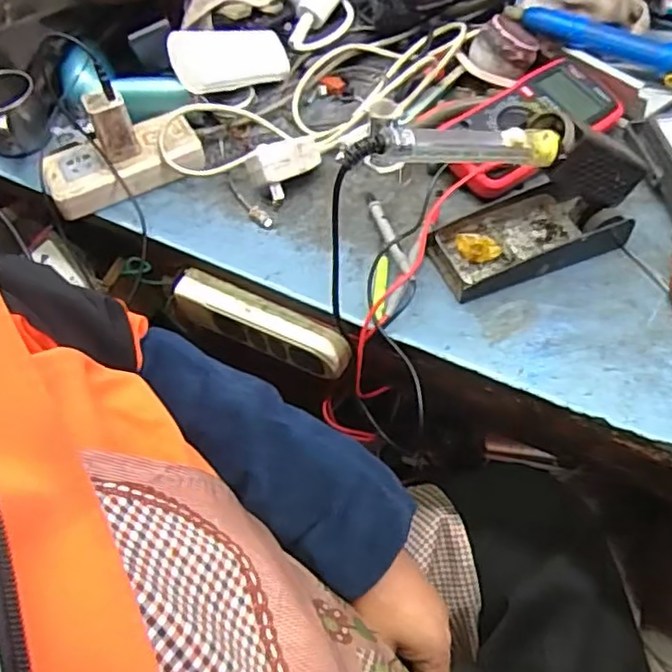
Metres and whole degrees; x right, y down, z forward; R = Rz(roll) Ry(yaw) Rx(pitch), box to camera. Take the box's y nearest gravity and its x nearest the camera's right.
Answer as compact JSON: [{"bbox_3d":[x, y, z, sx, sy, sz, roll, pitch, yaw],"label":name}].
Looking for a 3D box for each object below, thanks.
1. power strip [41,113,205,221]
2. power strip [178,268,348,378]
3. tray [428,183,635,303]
[{"bbox_3d":[-0.208,-0.167,0.654,0.148,0.042,0.069,-22,55,-11],"label":"power strip"},{"bbox_3d":[-0.071,-0.009,0.615,0.179,0.053,0.029,23,59,21],"label":"power strip"},{"bbox_3d":[0.166,-0.087,0.569,0.156,0.037,0.075,-16,54,-7],"label":"tray"}]

